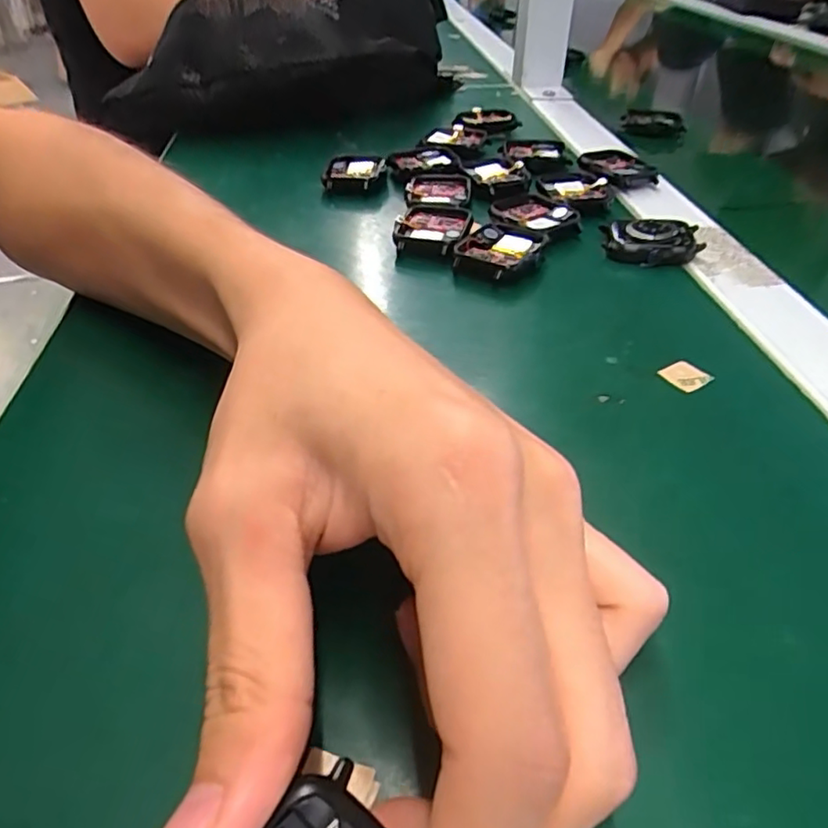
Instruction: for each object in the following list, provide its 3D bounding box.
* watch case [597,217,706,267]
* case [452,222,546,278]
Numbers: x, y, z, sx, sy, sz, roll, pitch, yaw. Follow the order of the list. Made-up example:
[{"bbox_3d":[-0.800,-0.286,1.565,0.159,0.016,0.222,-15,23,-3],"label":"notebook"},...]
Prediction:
[{"bbox_3d":[0.122,-0.090,0.315,0.047,0.013,0.032,3,41,4],"label":"watch case"},{"bbox_3d":[0.042,-0.080,0.306,0.034,0.014,0.044,25,46,26],"label":"case"}]

